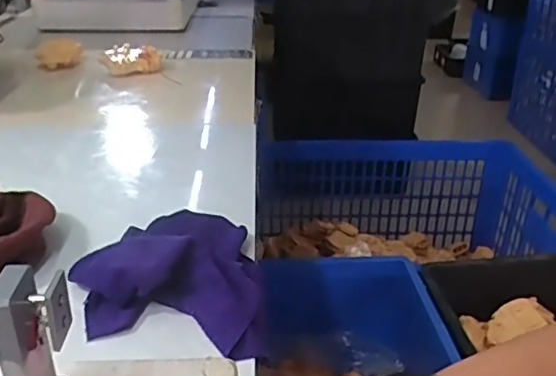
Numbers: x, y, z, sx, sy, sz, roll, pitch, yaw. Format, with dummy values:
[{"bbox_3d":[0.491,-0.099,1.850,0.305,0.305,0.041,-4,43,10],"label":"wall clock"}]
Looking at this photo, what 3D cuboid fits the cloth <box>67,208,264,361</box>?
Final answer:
[{"bbox_3d":[-0.086,0.063,0.475,0.149,0.042,0.171,0,27,-2],"label":"cloth"}]

